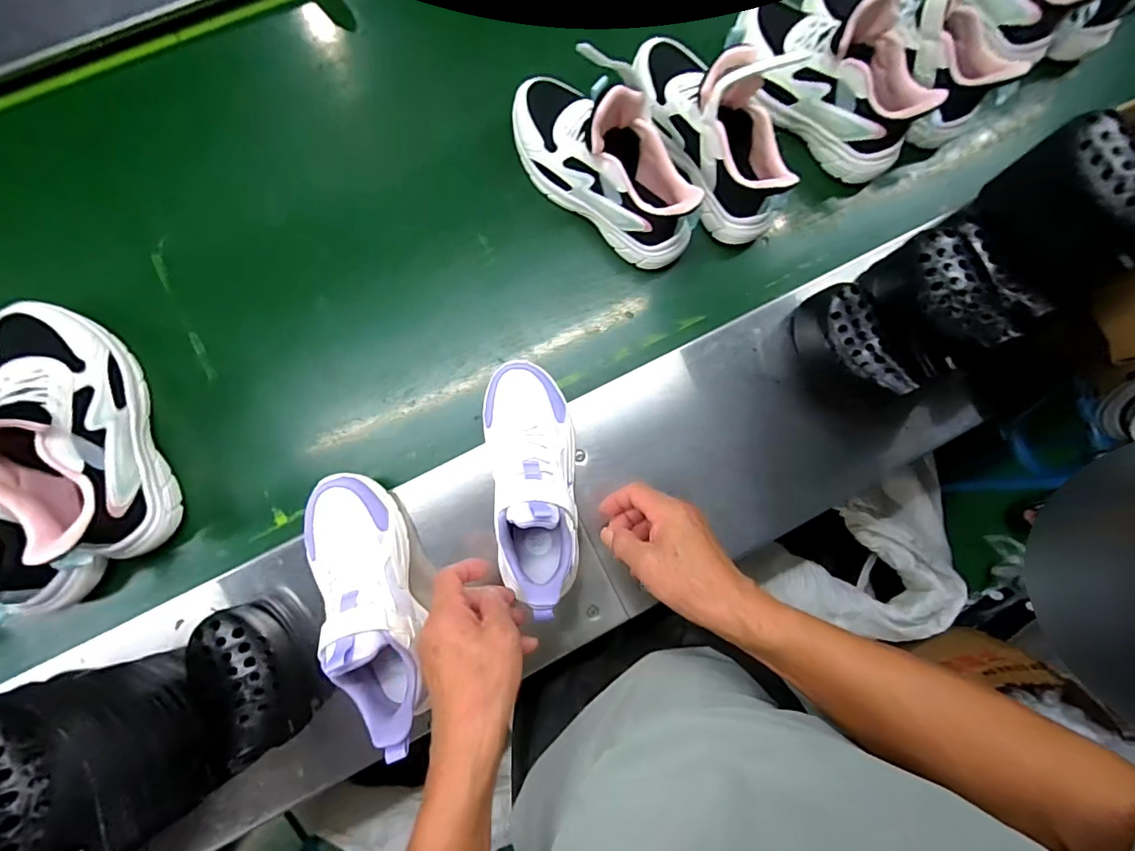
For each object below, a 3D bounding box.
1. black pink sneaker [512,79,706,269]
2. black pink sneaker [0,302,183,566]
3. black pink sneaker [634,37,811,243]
[{"bbox_3d":[0.039,-0.277,0.510,0.240,0.131,0.088,37,86,-1],"label":"black pink sneaker"},{"bbox_3d":[-0.463,0.004,0.446,0.084,0.144,0.255,-23,89,-4],"label":"black pink sneaker"},{"bbox_3d":[0.164,-0.326,0.528,0.094,0.140,0.231,-35,90,-4],"label":"black pink sneaker"}]

